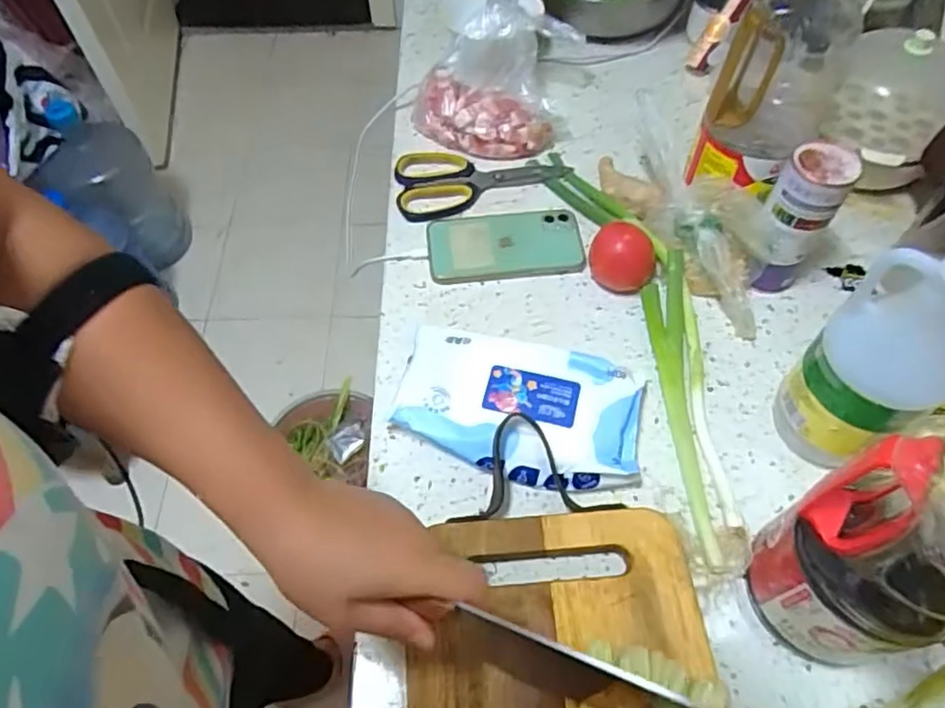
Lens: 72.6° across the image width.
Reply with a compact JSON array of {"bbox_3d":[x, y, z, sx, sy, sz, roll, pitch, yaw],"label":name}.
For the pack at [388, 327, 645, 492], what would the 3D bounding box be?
[{"bbox_3d":[0.037,0.046,0.529,0.195,0.034,0.112,13,60,9],"label":"pack"}]

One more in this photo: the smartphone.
[{"bbox_3d":[0.032,-0.106,0.637,0.149,0.012,0.077,-4,59,-1],"label":"smartphone"}]

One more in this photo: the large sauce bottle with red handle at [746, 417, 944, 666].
[{"bbox_3d":[0.239,0.108,0.353,0.090,0.261,0.089,-9,59,-4],"label":"large sauce bottle with red handle"}]

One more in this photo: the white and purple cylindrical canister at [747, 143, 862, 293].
[{"bbox_3d":[0.282,-0.116,0.566,0.052,0.138,0.060,31,65,19],"label":"white and purple cylindrical canister"}]

